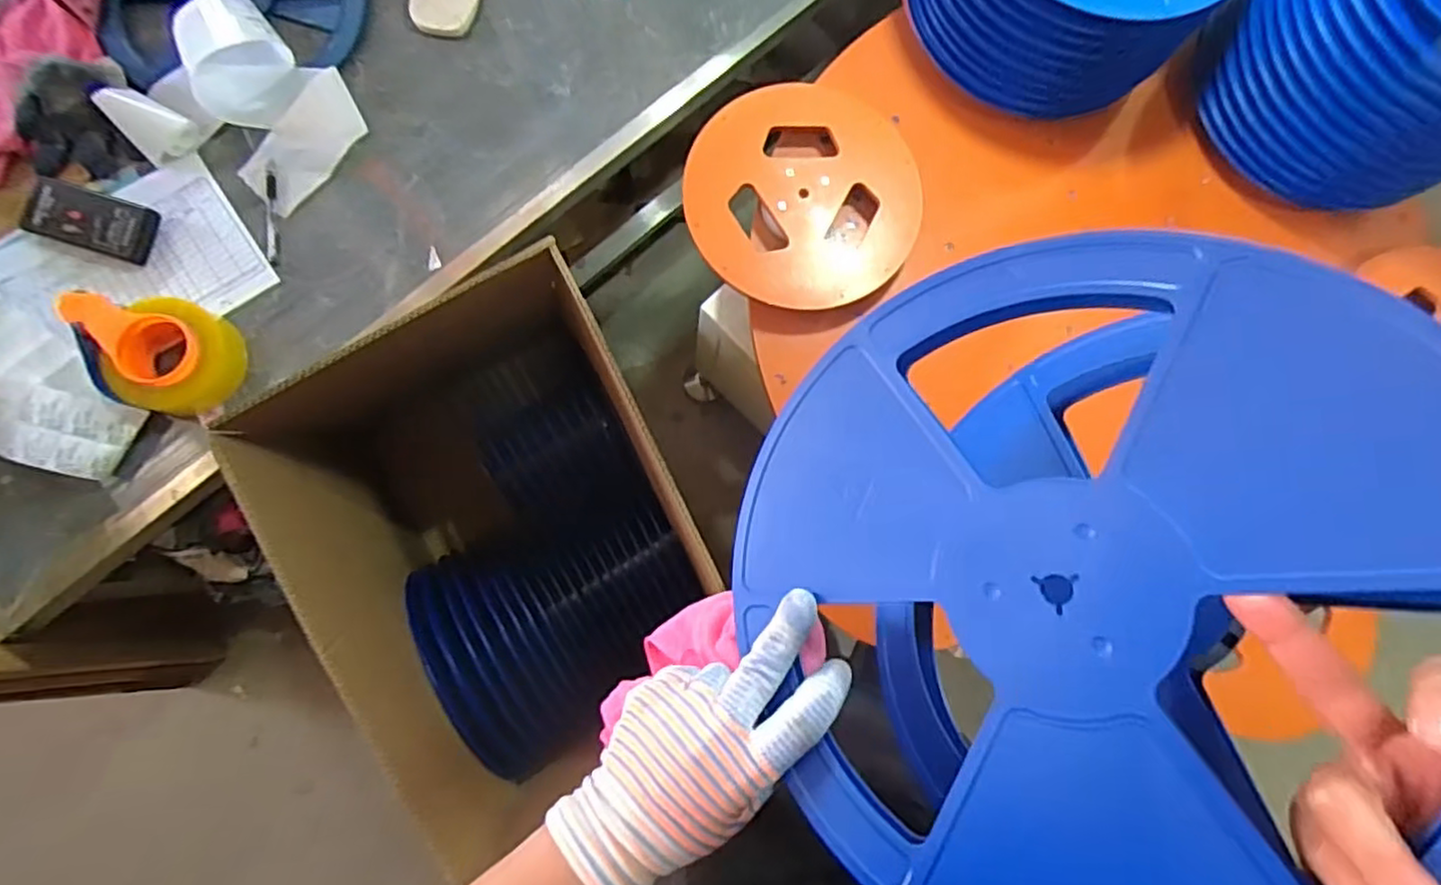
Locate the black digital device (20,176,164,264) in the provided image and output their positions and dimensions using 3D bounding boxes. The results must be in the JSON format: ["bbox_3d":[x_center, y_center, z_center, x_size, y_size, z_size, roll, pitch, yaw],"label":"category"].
[{"bbox_3d":[-0.749,-0.264,0.810,0.145,0.019,0.069,16,82,-1],"label":"black digital device"}]

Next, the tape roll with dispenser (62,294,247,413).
[{"bbox_3d":[-0.658,-0.105,0.781,0.175,0.059,0.131,10,82,-2],"label":"tape roll with dispenser"}]

